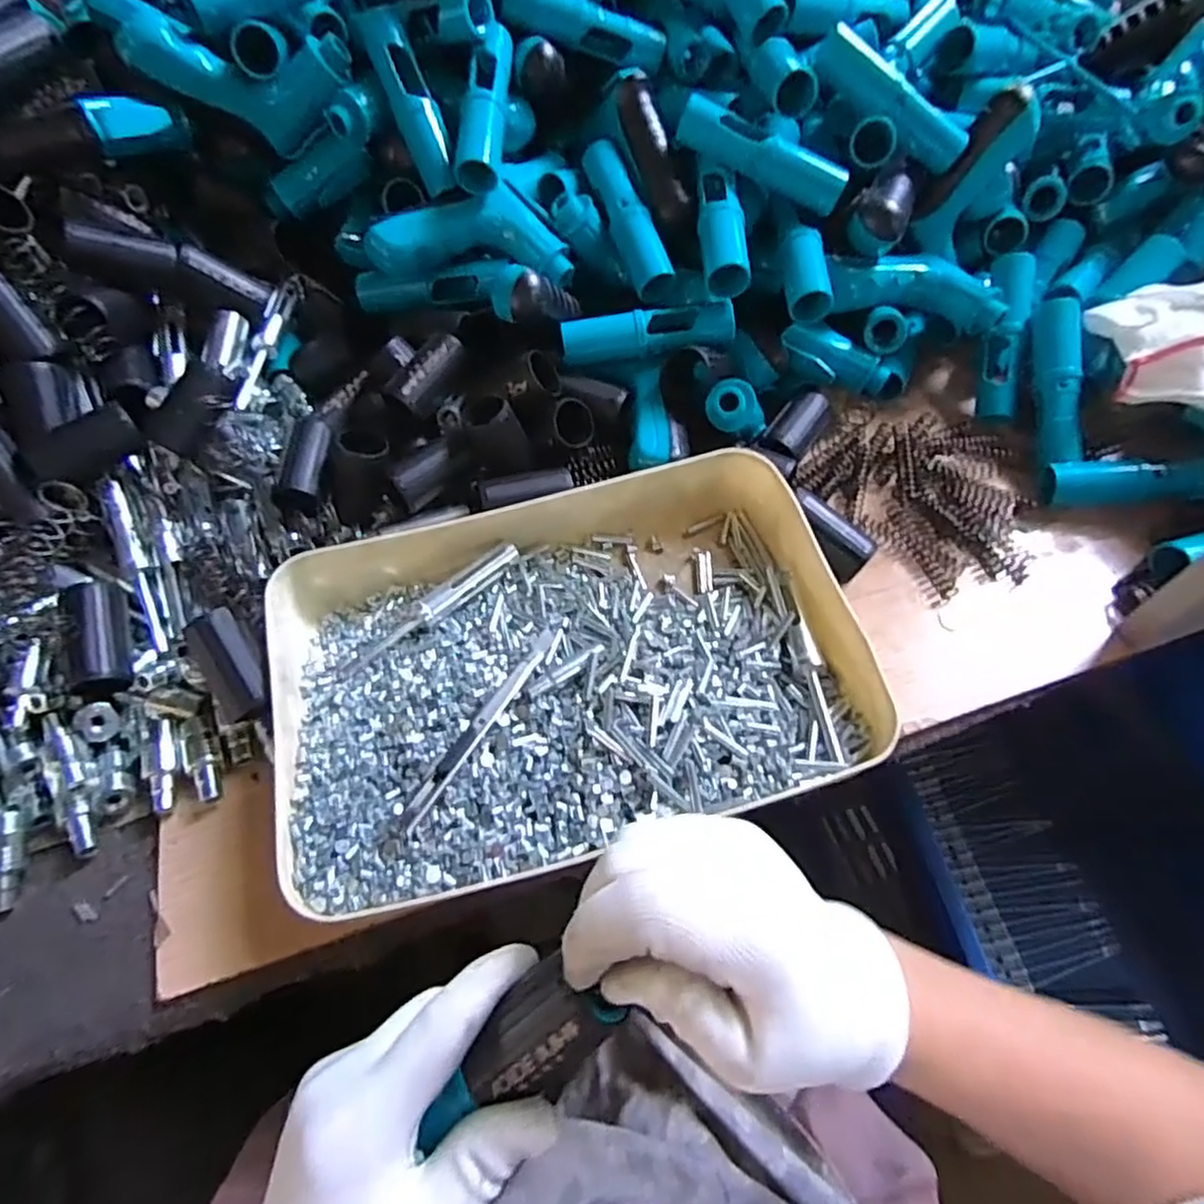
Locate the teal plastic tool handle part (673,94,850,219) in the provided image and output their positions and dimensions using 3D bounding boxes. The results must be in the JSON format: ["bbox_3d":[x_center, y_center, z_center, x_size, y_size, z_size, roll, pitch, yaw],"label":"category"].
[{"bbox_3d":[0.113,-0.311,0.482,0.118,0.036,0.031,28,62,0],"label":"teal plastic tool handle part"}]

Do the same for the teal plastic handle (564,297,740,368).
[{"bbox_3d":[0.032,-0.187,0.484,0.121,0.026,0.026,-7,58,-2],"label":"teal plastic handle"}]

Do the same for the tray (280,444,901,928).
[{"bbox_3d":[-0.022,0.036,0.412,0.325,0.050,0.229,-14,59,-6],"label":"tray"}]

